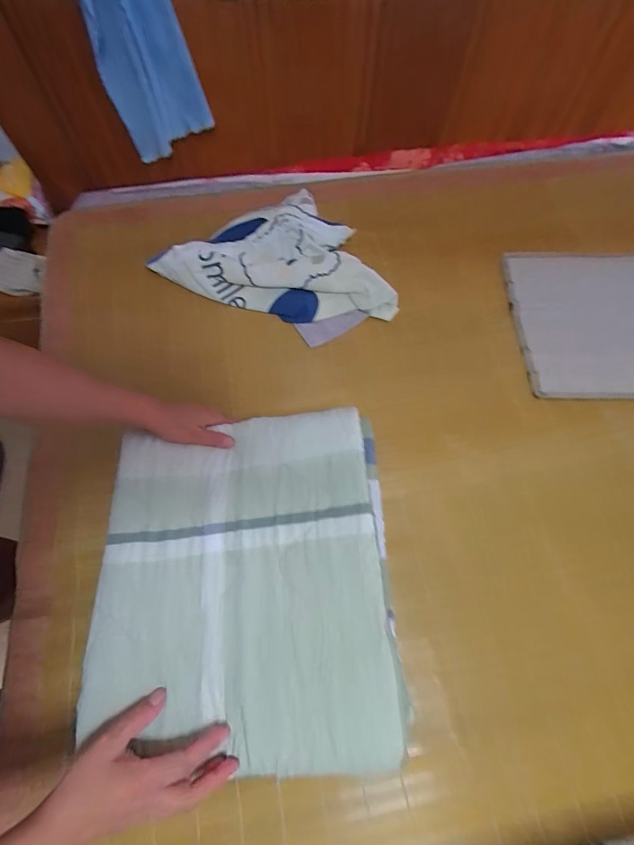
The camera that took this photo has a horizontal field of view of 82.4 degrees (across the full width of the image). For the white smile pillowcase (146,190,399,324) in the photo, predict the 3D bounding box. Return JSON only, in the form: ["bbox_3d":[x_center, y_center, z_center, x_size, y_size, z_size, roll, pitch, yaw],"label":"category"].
[{"bbox_3d":[-0.071,-0.335,0.719,0.470,0.077,0.256,8,68,2],"label":"white smile pillowcase"}]

